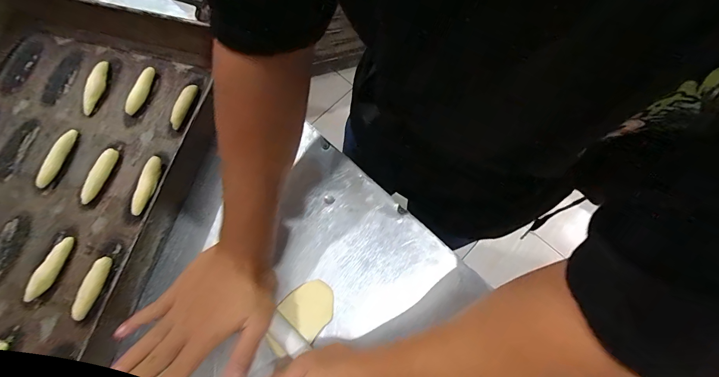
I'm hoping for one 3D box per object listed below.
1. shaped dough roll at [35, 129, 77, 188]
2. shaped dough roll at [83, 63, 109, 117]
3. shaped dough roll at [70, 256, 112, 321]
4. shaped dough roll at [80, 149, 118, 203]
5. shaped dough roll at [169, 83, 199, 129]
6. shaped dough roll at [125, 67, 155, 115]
[{"bbox_3d":[-0.371,-0.038,0.407,0.012,0.017,0.077,16,72,7],"label":"shaped dough roll"},{"bbox_3d":[-0.352,-0.135,0.442,0.019,0.012,0.075,0,71,1],"label":"shaped dough roll"},{"bbox_3d":[-0.288,0.106,0.358,0.019,0.010,0.065,14,72,6],"label":"shaped dough roll"},{"bbox_3d":[-0.311,-0.015,0.398,0.015,0.011,0.069,15,72,6],"label":"shaped dough roll"},{"bbox_3d":[-0.225,-0.106,0.426,0.017,0.012,0.063,15,72,6],"label":"shaped dough roll"},{"bbox_3d":[-0.286,-0.129,0.436,0.014,0.013,0.069,15,72,6],"label":"shaped dough roll"}]

